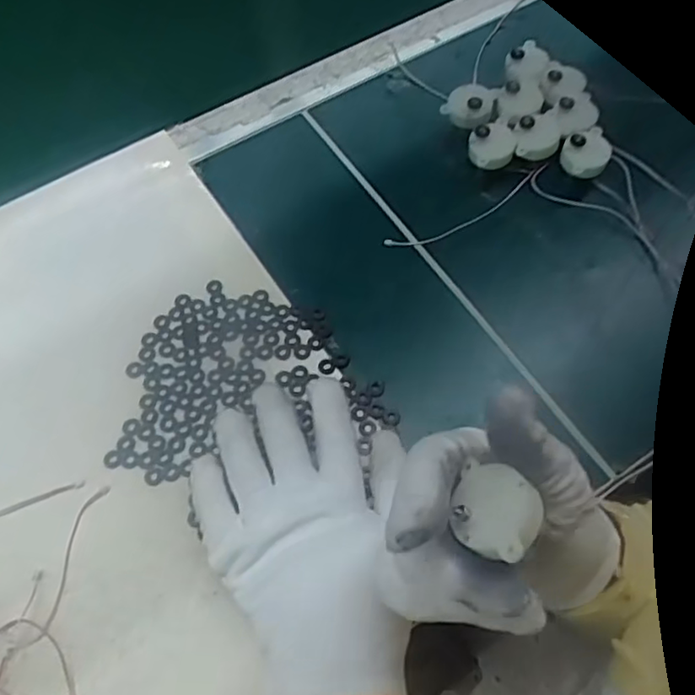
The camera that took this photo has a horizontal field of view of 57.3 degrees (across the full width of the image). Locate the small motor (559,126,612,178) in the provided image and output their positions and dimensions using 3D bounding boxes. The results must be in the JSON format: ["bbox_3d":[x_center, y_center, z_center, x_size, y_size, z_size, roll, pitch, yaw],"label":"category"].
[{"bbox_3d":[0.169,-0.139,0.448,0.032,0.015,0.040,25,66,13],"label":"small motor"}]

